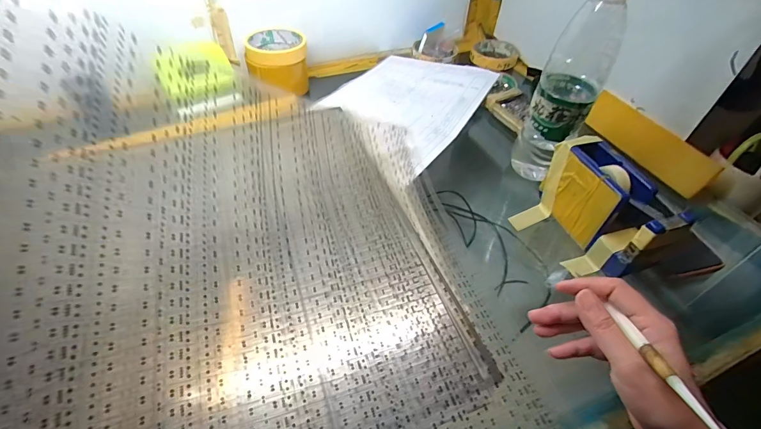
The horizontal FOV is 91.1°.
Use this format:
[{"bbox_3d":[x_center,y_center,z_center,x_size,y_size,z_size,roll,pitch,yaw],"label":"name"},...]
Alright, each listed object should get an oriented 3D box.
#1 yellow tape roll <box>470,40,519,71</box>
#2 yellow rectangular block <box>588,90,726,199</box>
[{"bbox_3d":[0.214,-0.300,0.702,0.084,0.024,0.095,15,48,12],"label":"yellow tape roll"},{"bbox_3d":[0.357,-0.099,0.504,0.013,0.058,0.176,-18,50,-17],"label":"yellow rectangular block"}]

